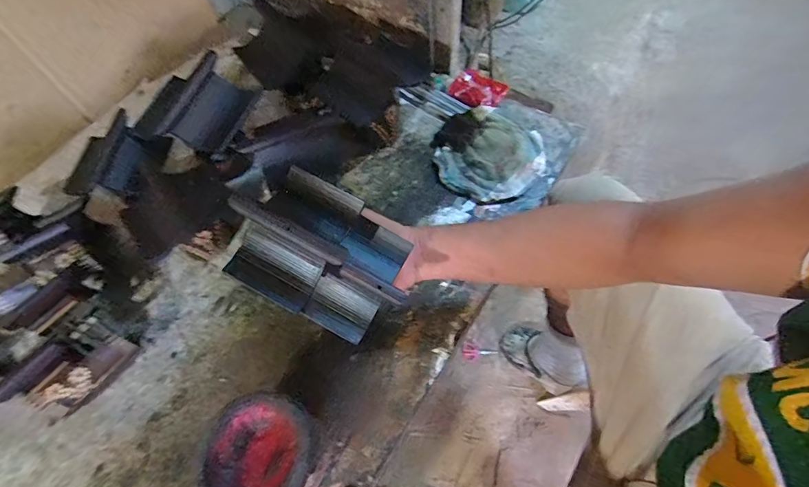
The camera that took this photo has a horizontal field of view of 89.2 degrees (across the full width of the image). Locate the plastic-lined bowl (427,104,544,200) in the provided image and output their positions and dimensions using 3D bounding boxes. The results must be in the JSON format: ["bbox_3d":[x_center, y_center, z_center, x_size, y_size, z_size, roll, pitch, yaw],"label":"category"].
[{"bbox_3d":[0.124,-0.142,0.635,0.166,0.033,0.154,-2,58,3],"label":"plastic-lined bowl"}]

